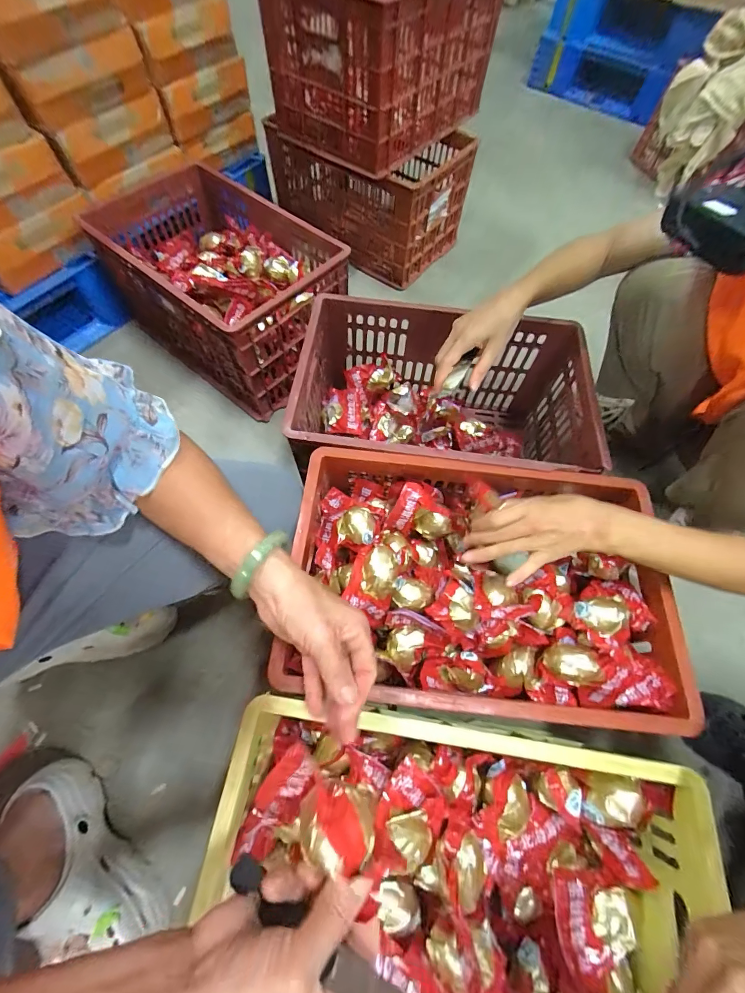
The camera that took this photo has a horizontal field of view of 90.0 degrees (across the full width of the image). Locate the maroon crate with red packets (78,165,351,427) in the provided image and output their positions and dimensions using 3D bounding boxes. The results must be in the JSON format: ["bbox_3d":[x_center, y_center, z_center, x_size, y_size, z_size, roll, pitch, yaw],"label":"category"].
[{"bbox_3d":[-0.335,-0.458,0.822,0.499,0.238,0.313,35,69,13],"label":"maroon crate with red packets"}]

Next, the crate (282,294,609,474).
[{"bbox_3d":[0.118,-0.147,0.692,0.470,0.239,0.314,8,65,1],"label":"crate"}]

